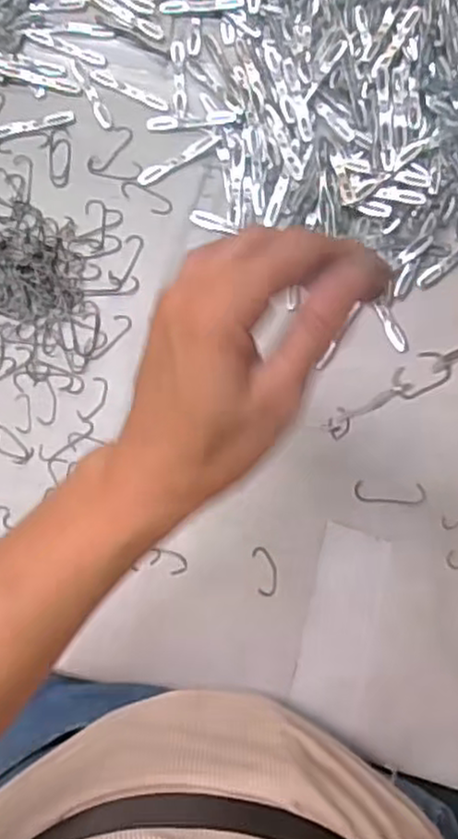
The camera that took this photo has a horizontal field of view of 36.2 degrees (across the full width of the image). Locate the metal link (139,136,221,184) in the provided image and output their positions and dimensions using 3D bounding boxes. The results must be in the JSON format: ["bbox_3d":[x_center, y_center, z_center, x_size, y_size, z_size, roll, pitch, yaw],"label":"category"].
[{"bbox_3d":[-0.039,-0.200,0.536,0.068,0.004,0.011,-29,79,-7],"label":"metal link"}]

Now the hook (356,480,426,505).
[{"bbox_3d":[0.111,0.051,0.483,0.048,0.004,0.014,3,78,0],"label":"hook"}]

